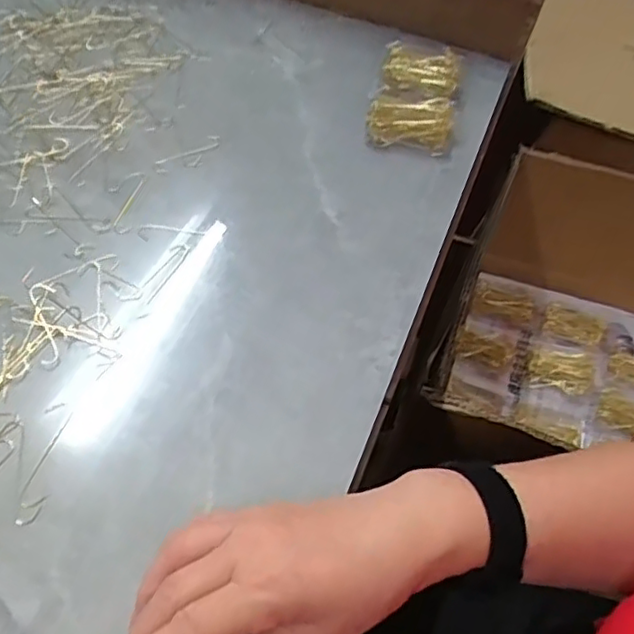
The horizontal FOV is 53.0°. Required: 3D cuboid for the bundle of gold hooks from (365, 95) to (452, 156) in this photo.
[{"bbox_3d":[0.076,-0.165,0.532,0.067,0.029,0.047,6,53,-1],"label":"bundle of gold hooks"}]

